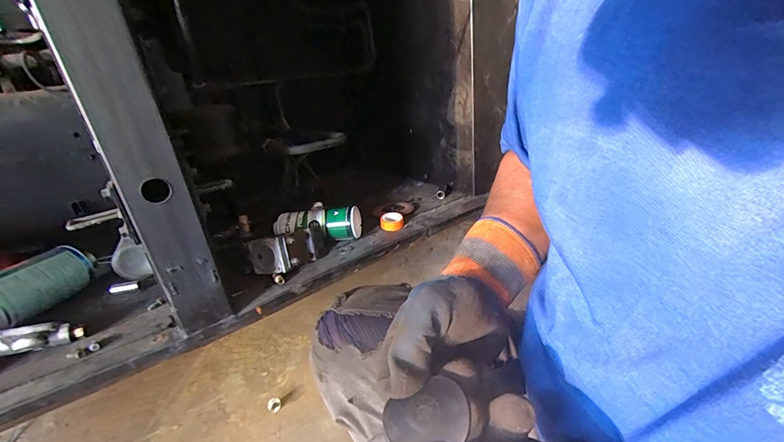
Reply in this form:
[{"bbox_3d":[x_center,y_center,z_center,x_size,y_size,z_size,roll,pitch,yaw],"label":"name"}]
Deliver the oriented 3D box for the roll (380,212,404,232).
[{"bbox_3d":[0.000,0.001,0.752,0.049,0.027,0.052,-6,23,2],"label":"roll"}]

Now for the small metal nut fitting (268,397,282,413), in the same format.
[{"bbox_3d":[-0.283,0.441,0.833,0.025,0.025,0.025,-4,23,7],"label":"small metal nut fitting"}]

